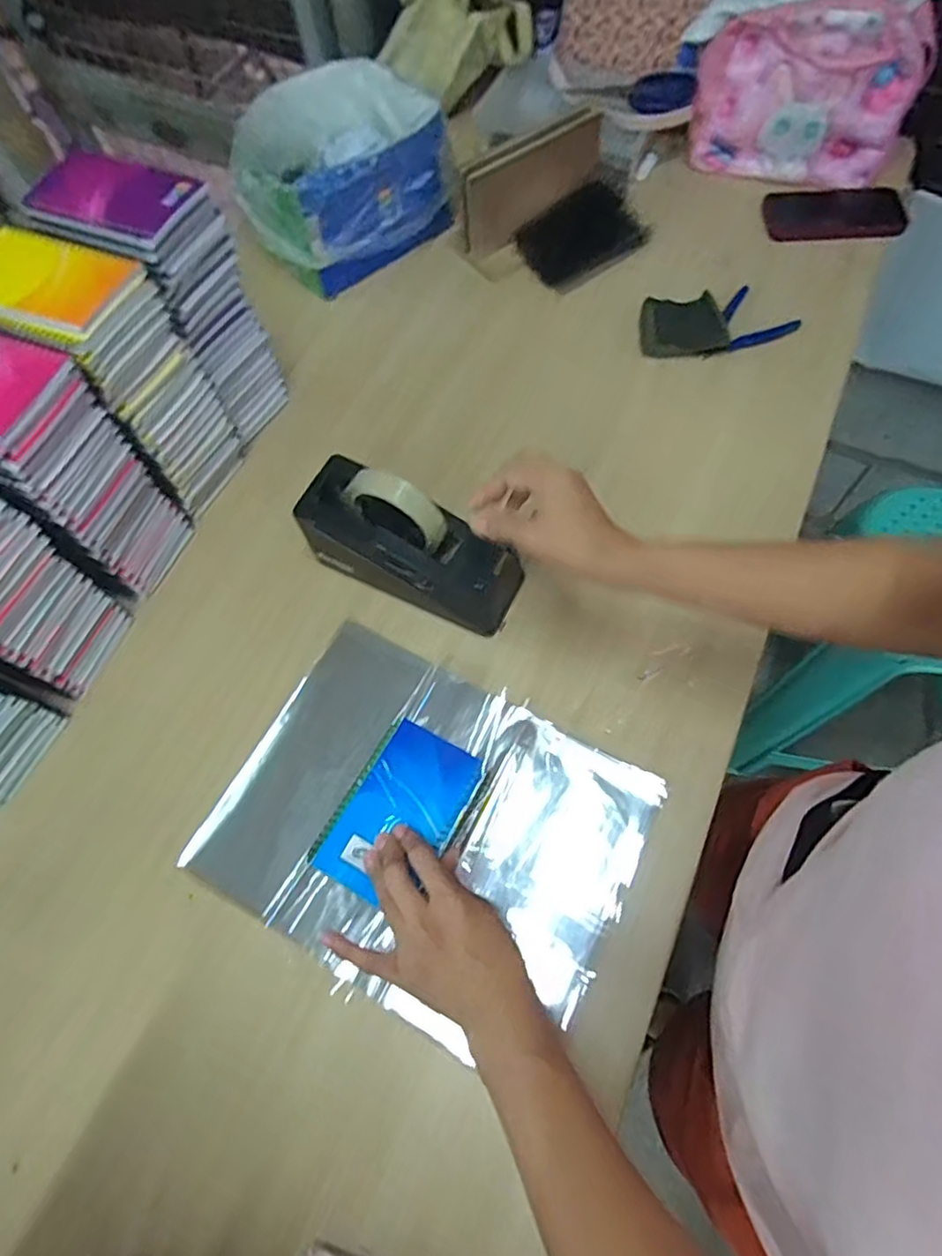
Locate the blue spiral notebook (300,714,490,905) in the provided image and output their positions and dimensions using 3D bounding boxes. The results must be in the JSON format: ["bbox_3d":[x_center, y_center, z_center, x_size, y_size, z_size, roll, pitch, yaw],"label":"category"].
[{"bbox_3d":[-0.055,0.143,0.492,0.089,0.011,0.130,26,70,14],"label":"blue spiral notebook"}]

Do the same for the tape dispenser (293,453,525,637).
[{"bbox_3d":[-0.058,-0.077,0.576,0.209,0.109,0.076,29,71,15],"label":"tape dispenser"}]

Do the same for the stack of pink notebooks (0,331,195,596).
[{"bbox_3d":[-0.356,-0.130,0.546,0.128,0.230,0.102,21,69,12],"label":"stack of pink notebooks"}]

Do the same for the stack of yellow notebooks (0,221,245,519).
[{"bbox_3d":[-0.321,-0.220,0.584,0.130,0.230,0.104,20,69,11],"label":"stack of yellow notebooks"}]

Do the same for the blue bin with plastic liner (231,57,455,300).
[{"bbox_3d":[-0.174,-0.580,0.815,0.251,0.134,0.221,-39,70,-13],"label":"blue bin with plastic liner"}]

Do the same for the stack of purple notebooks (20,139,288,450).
[{"bbox_3d":[-0.290,-0.313,0.631,0.119,0.253,0.102,19,69,11],"label":"stack of purple notebooks"}]

